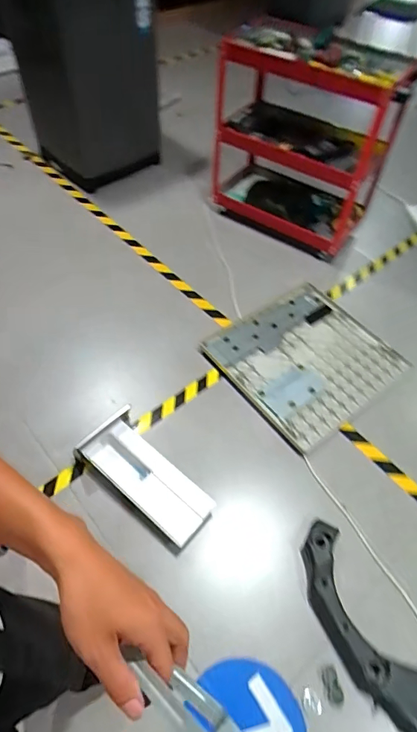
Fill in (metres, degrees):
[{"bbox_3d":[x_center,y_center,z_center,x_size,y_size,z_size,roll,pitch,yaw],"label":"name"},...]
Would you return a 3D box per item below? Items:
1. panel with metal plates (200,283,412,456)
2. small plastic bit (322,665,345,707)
[{"bbox_3d":[0.359,-0.033,1.593,0.589,0.051,0.547,-32,62,-23],"label":"panel with metal plates"},{"bbox_3d":[0.301,0.776,1.042,0.037,0.011,0.077,-11,56,-11],"label":"small plastic bit"}]

